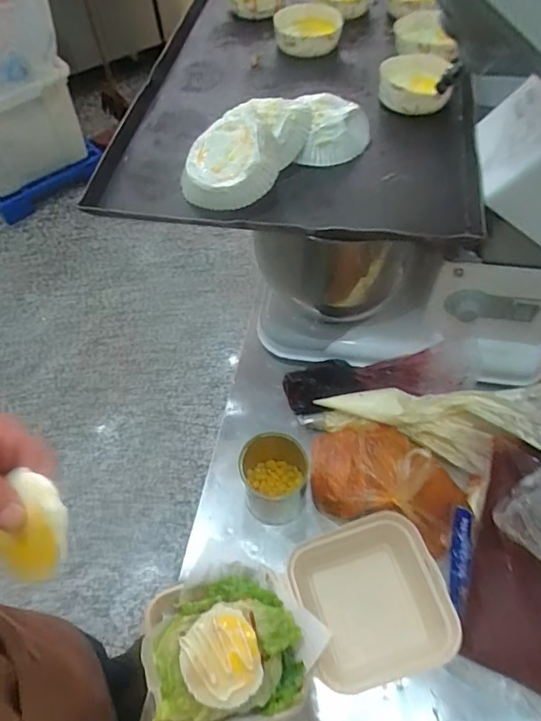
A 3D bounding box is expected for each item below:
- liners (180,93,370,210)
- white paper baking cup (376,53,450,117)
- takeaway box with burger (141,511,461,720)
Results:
[{"bbox_3d":[0.003,-0.253,0.572,0.236,0.049,0.124,-34,61,-18],"label":"liners"},{"bbox_3d":[0.180,-0.346,0.639,0.085,0.031,0.082,-1,57,2],"label":"white paper baking cup"},{"bbox_3d":[0.029,0.266,0.520,0.307,0.066,0.150,-15,57,-7],"label":"takeaway box with burger"}]

